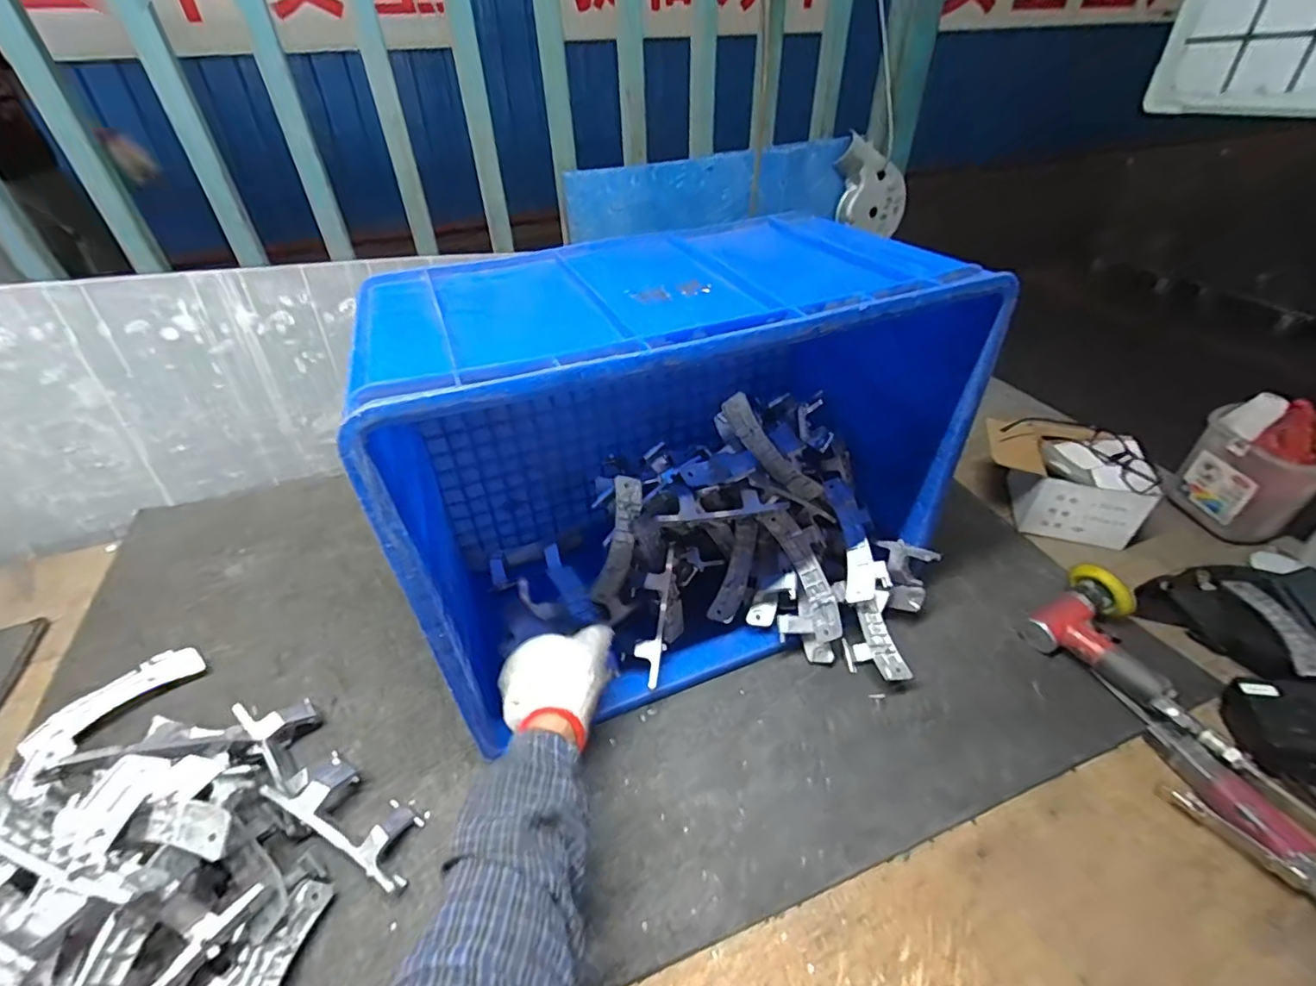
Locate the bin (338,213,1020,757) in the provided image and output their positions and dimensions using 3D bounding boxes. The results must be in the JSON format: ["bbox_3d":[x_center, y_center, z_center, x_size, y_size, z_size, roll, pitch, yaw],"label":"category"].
[{"bbox_3d":[0.019,-0.037,0.623,0.554,0.408,0.302,-16,42,-18],"label":"bin"}]

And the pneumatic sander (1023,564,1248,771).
[{"bbox_3d":[0.520,0.181,0.609,0.105,0.067,0.211,-21,43,-23],"label":"pneumatic sander"}]

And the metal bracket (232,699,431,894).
[{"bbox_3d":[-0.314,0.275,0.538,0.239,0.055,0.071,23,45,26],"label":"metal bracket"}]

